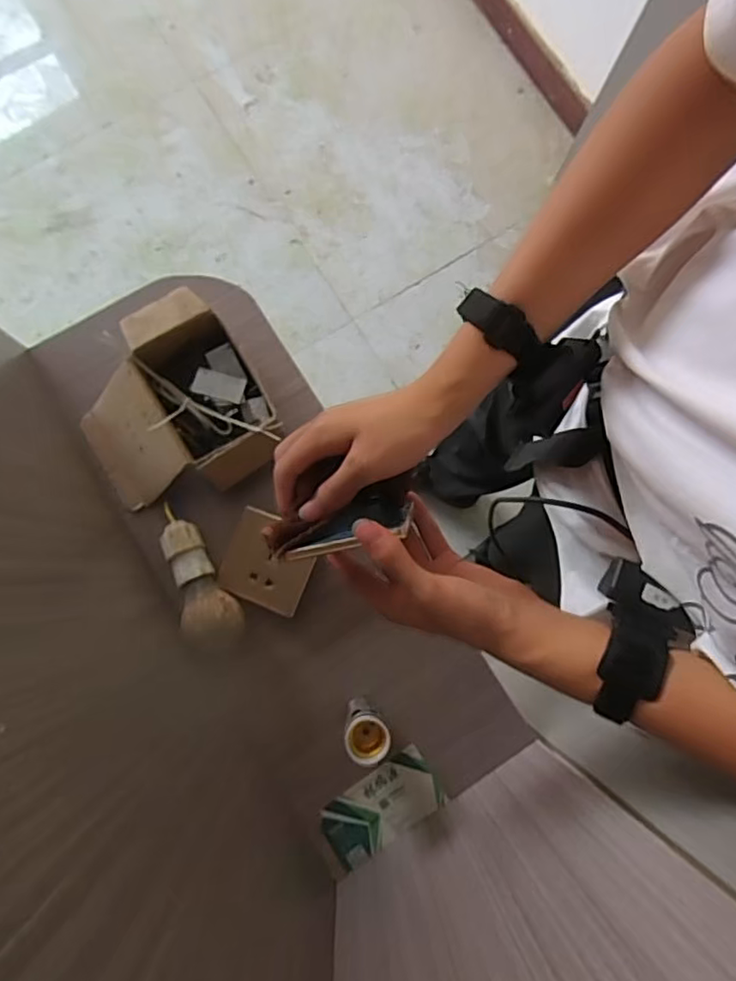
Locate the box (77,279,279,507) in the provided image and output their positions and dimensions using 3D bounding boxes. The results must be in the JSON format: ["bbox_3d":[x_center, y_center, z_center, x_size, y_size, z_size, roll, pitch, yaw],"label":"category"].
[{"bbox_3d":[-0.203,-0.080,0.609,0.184,0.074,0.195,-31,81,-7],"label":"box"}]

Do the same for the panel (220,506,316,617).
[{"bbox_3d":[-0.098,0.071,0.593,0.081,0.005,0.086,22,87,-4],"label":"panel"}]

